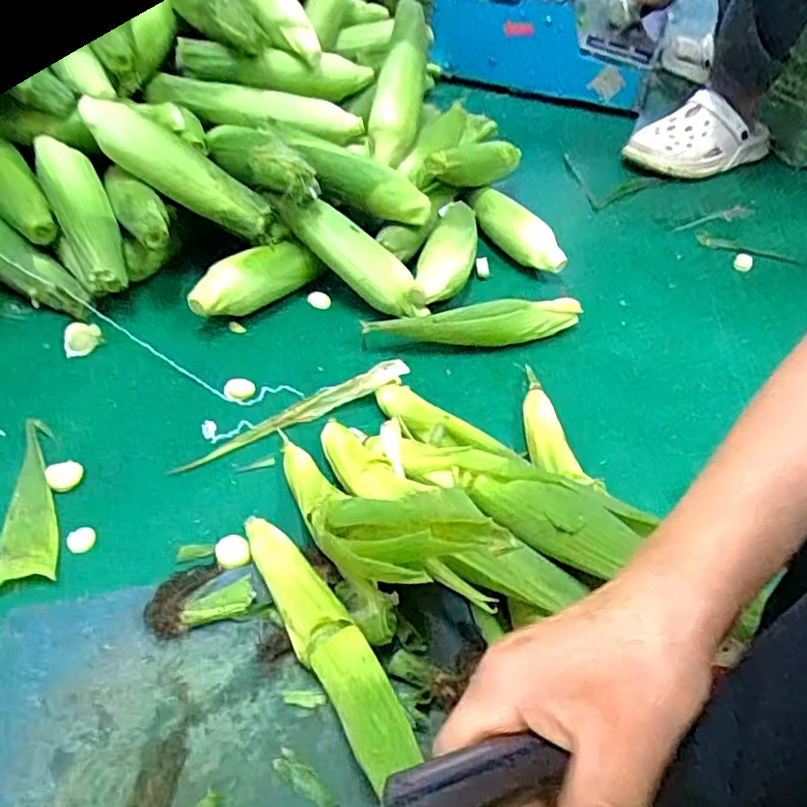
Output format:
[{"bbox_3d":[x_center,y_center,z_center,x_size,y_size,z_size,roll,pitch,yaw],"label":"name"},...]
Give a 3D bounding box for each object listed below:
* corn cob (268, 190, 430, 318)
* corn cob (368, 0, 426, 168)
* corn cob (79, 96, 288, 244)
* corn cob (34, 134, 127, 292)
[{"bbox_3d":[-0.054,-0.164,0.708,0.199,0.055,0.050,38,45,-9],"label":"corn cob"},{"bbox_3d":[-0.002,-0.406,0.813,0.061,0.051,0.222,11,87,6],"label":"corn cob"},{"bbox_3d":[-0.242,-0.250,0.692,0.243,0.062,0.051,33,46,-4],"label":"corn cob"},{"bbox_3d":[-0.344,-0.216,0.676,0.050,0.057,0.217,-22,69,-26],"label":"corn cob"}]

